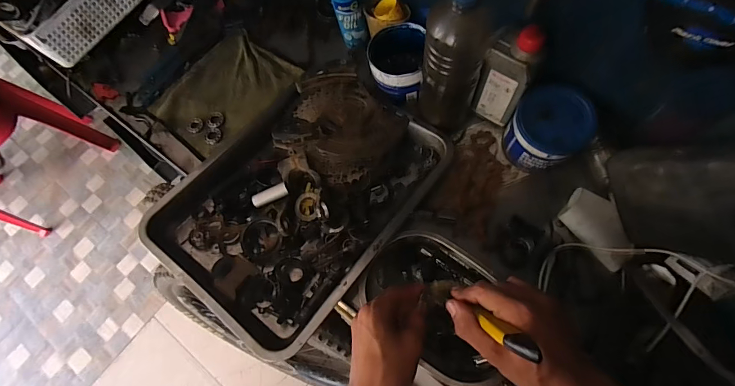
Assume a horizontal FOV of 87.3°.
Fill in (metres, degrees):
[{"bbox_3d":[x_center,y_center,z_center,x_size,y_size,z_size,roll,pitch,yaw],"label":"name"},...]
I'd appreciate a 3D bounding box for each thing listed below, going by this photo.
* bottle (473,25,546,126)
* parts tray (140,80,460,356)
[{"bbox_3d":[0.195,-0.161,0.545,0.065,0.166,0.046,26,73,14],"label":"bottle"},{"bbox_3d":[-0.097,-0.007,0.556,0.296,0.084,0.390,36,76,17],"label":"parts tray"}]

